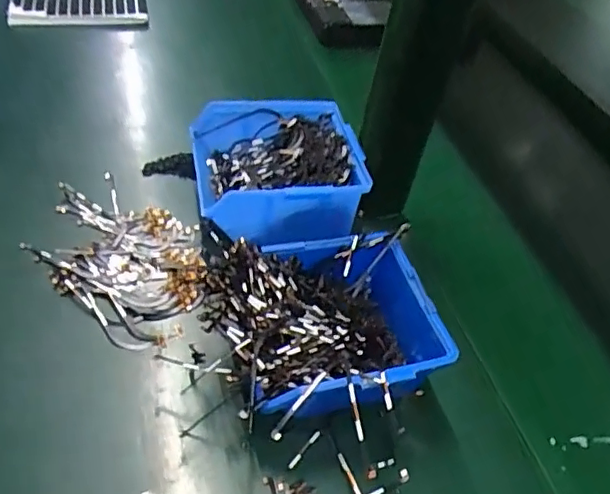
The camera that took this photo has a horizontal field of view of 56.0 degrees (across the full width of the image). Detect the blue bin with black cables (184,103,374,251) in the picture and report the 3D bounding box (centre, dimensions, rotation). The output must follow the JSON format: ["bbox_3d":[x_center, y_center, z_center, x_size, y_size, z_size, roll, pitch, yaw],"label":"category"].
[{"bbox_3d":[-0.025,-0.068,0.493,0.137,0.064,0.128,-4,46,-14],"label":"blue bin with black cables"}]

